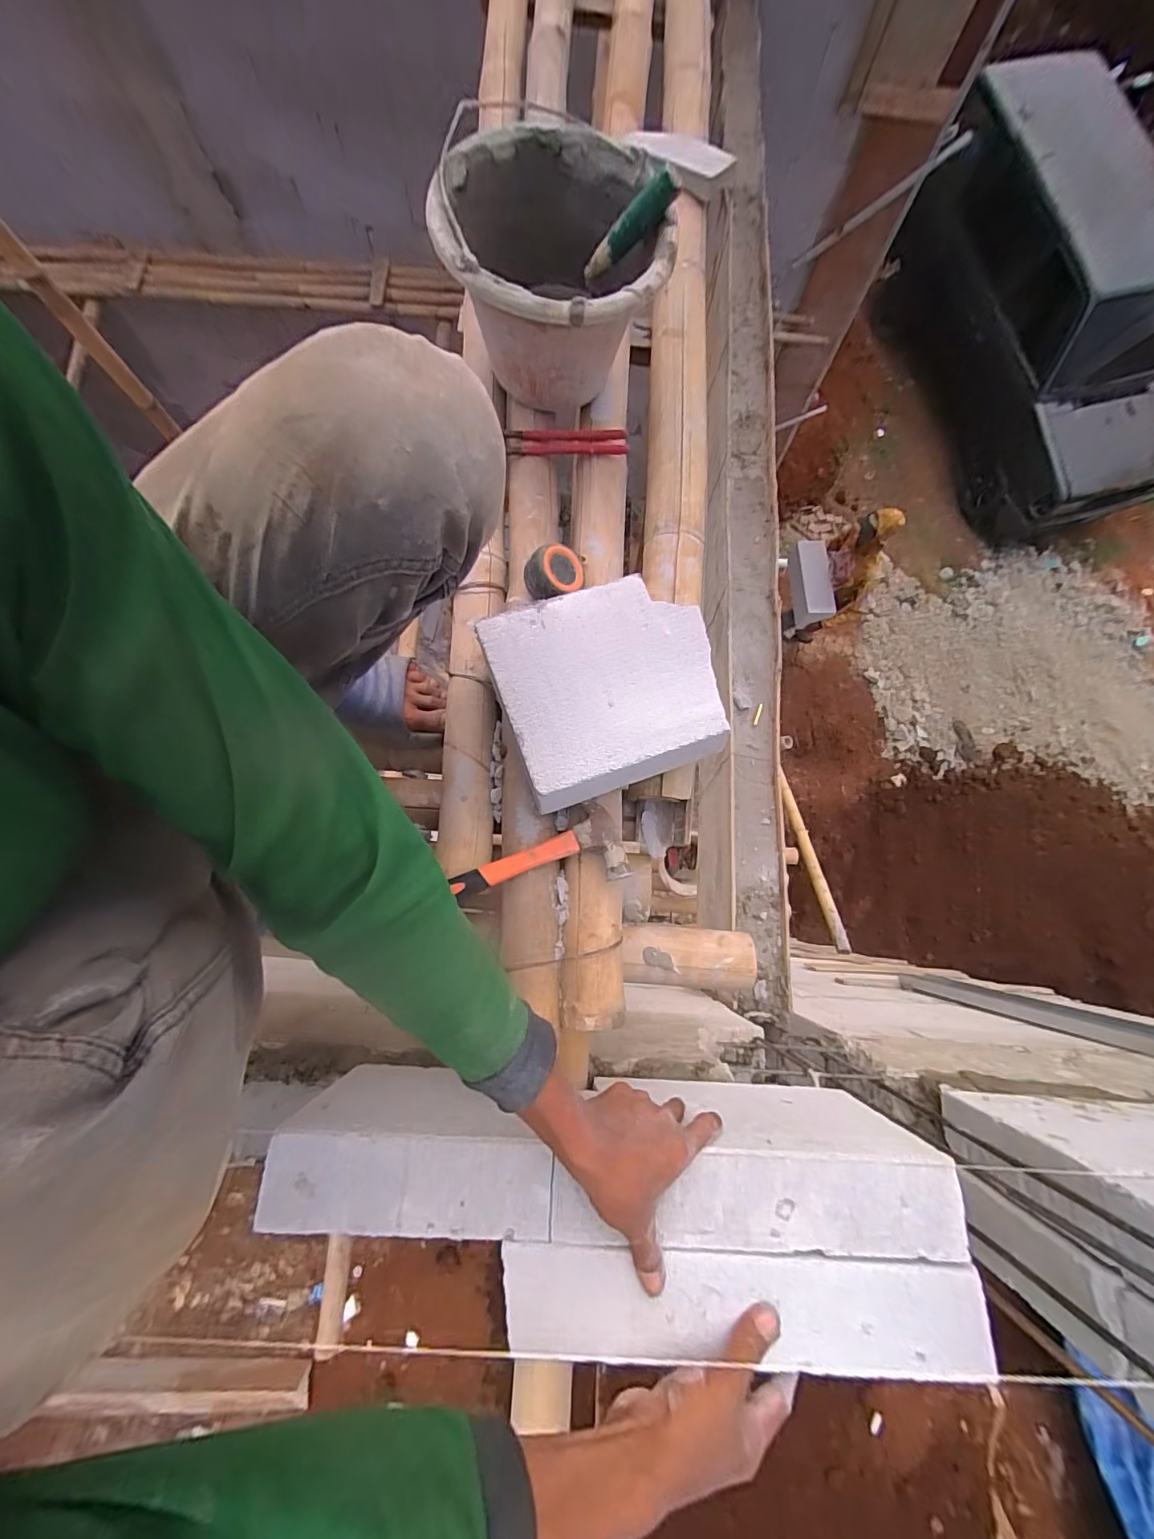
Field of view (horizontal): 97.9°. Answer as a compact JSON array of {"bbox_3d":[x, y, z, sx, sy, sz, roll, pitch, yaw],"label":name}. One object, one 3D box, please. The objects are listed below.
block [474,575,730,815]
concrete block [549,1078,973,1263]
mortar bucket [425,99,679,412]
[{"bbox_3d":[0.031,-0.087,0.523,0.218,0.065,0.207,-19,77,-5],"label":"block"},{"bbox_3d":[0.151,0.388,0.514,0.342,0.185,0.074,3,76,0],"label":"concrete block"},{"bbox_3d":[-0.026,-0.558,0.594,0.246,0.188,0.249,0,76,-1],"label":"mortar bucket"}]

